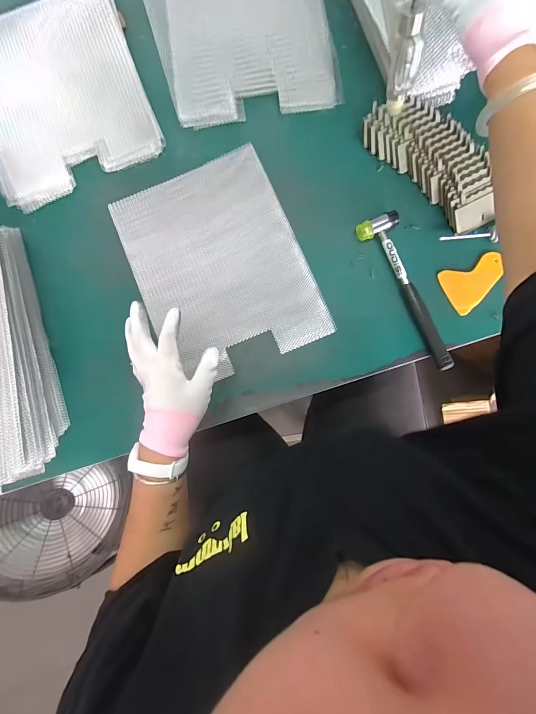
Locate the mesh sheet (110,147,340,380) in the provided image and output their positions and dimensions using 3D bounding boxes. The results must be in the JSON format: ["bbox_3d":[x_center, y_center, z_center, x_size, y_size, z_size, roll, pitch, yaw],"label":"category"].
[{"bbox_3d":[-0.074,-0.137,0.497,0.243,0.016,0.311,-23,86,-2],"label":"mesh sheet"}]

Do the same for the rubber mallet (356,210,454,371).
[{"bbox_3d":[0.214,-0.099,0.486,0.056,0.027,0.247,-26,86,-3],"label":"rubber mallet"}]

